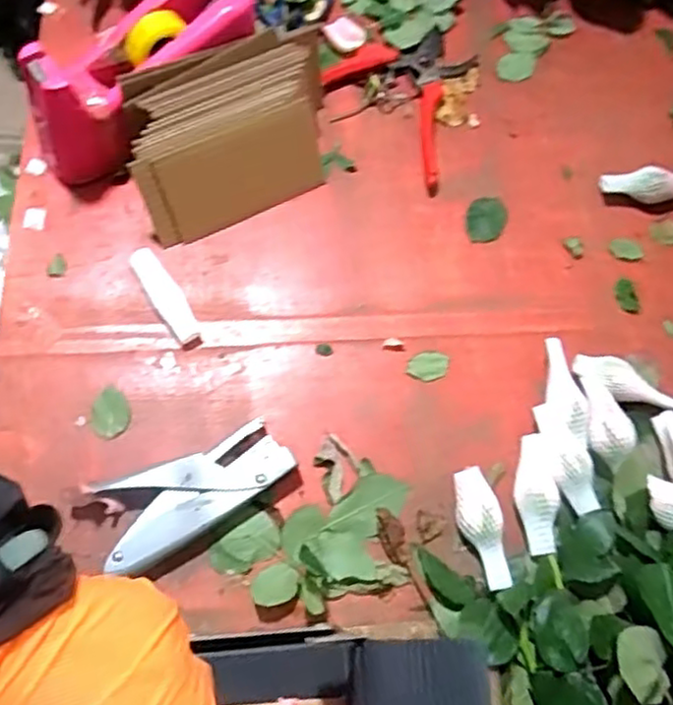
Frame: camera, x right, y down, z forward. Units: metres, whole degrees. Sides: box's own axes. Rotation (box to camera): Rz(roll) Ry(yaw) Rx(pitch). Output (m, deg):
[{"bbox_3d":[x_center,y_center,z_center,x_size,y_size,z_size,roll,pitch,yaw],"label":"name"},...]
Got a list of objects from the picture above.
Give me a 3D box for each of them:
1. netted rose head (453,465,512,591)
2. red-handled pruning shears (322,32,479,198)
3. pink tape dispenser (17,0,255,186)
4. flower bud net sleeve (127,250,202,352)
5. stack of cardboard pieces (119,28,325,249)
[{"bbox_3d":[0.106,0.129,0.505,0.030,0.024,0.085,-16,72,-10],"label":"netted rose head"},{"bbox_3d":[0.086,-0.241,0.653,0.137,0.019,0.151,-40,77,-17],"label":"red-handled pruning shears"},{"bbox_3d":[-0.159,-0.228,0.587,0.205,0.130,0.077,-37,74,-16],"label":"pink tape dispenser"},{"bbox_3d":[-0.137,-0.044,0.562,0.023,0.012,0.095,-32,75,-15],"label":"flower bud net sleeve"},{"bbox_3d":[-0.082,-0.180,0.580,0.179,0.086,0.115,-18,72,-11],"label":"stack of cardboard pieces"}]

